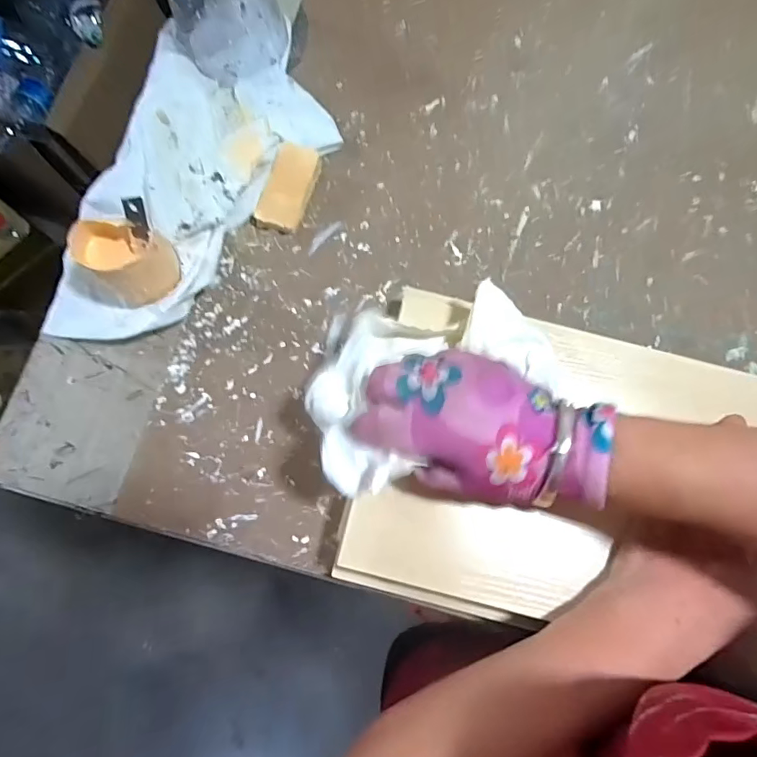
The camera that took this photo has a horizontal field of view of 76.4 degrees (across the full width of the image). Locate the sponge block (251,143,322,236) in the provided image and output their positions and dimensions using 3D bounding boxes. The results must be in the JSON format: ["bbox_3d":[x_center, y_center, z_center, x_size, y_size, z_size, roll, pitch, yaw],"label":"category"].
[{"bbox_3d":[-0.078,-0.163,0.412,0.037,0.016,0.074,24,91,5],"label":"sponge block"}]

